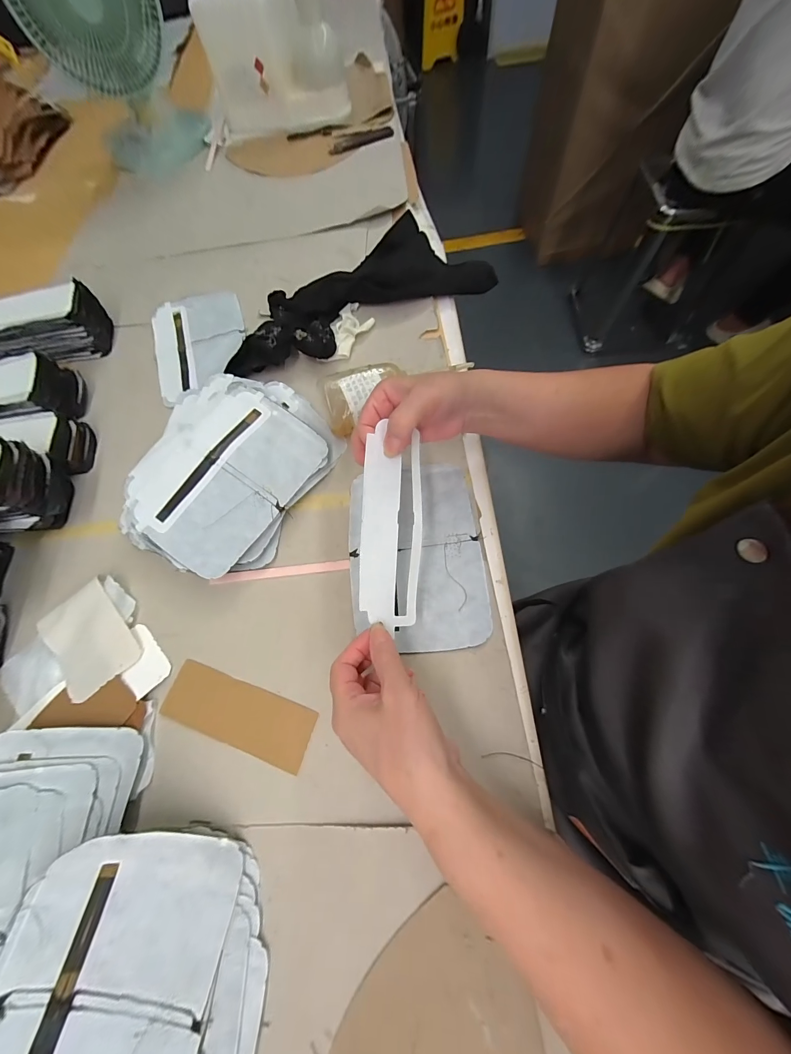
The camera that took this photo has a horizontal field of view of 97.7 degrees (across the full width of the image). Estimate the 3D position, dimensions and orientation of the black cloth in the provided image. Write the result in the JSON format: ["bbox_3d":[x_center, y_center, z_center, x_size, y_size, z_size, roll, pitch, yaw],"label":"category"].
[{"bbox_3d":[-0.058,-0.326,0.480,0.391,0.052,0.150,-28,69,-6],"label":"black cloth"}]

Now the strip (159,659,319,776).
[{"bbox_3d":[-0.146,0.173,0.321,0.143,0.004,0.051,16,71,11],"label":"strip"}]

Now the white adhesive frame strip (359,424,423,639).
[{"bbox_3d":[-0.003,0.001,0.294,0.050,0.009,0.161,2,91,-14],"label":"white adhesive frame strip"}]

